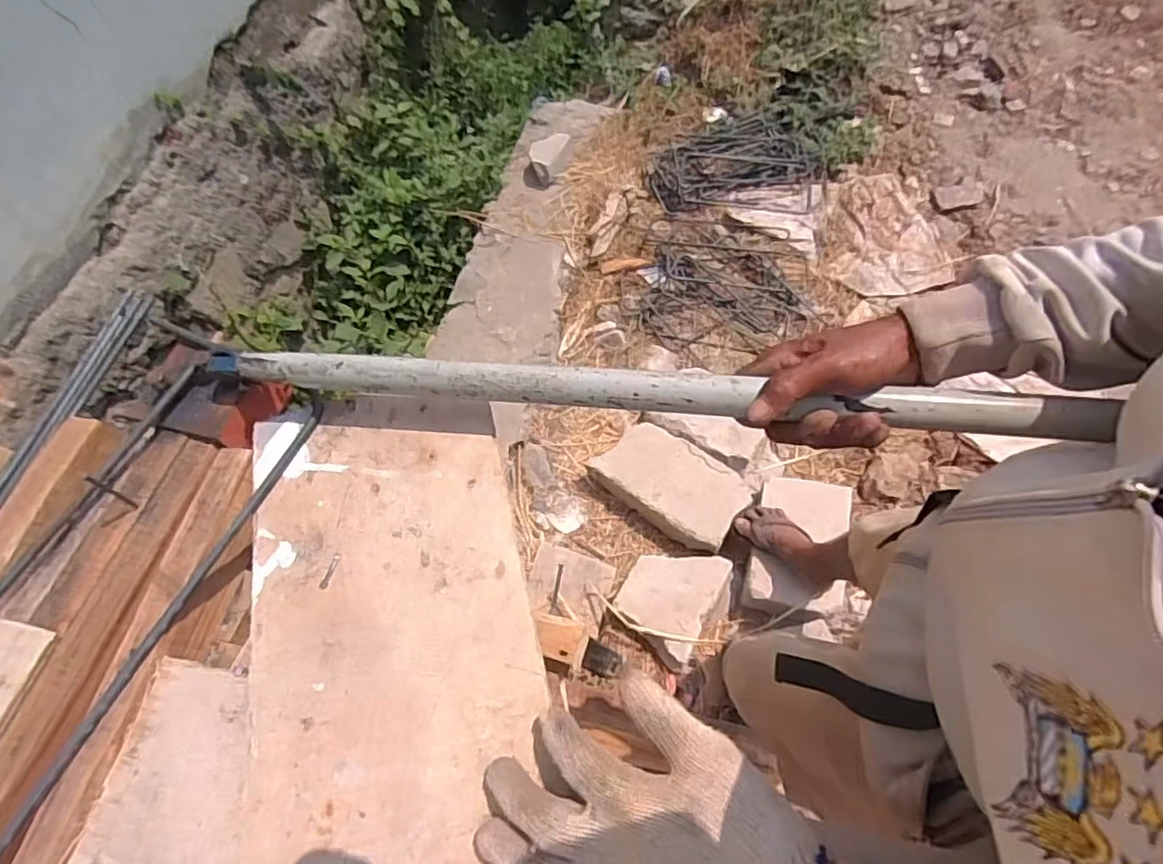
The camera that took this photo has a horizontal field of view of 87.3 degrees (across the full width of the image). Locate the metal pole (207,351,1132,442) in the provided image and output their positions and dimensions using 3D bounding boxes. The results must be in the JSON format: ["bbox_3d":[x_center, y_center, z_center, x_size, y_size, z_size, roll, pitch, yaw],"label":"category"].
[{"bbox_3d":[0.021,-0.032,0.452,0.653,0.021,0.028,4,63,8],"label":"metal pole"}]

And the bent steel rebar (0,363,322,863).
[{"bbox_3d":[-0.370,0.120,0.463,0.154,0.016,0.403,23,68,15],"label":"bent steel rebar"}]

